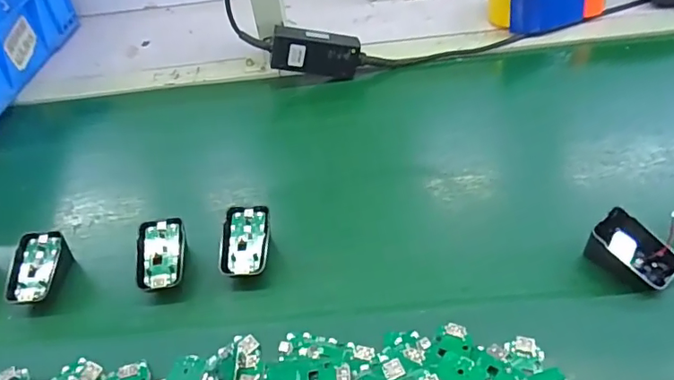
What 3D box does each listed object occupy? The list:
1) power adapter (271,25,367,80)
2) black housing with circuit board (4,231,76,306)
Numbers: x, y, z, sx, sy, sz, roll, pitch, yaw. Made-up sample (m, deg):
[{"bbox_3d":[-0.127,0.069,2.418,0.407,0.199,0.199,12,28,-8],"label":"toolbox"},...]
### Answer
[{"bbox_3d":[-0.024,-0.182,0.689,0.121,0.057,0.031,7,21,-8],"label":"power adapter"},{"bbox_3d":[-0.282,0.077,0.489,0.045,0.040,0.066,0,45,8],"label":"black housing with circuit board"}]

